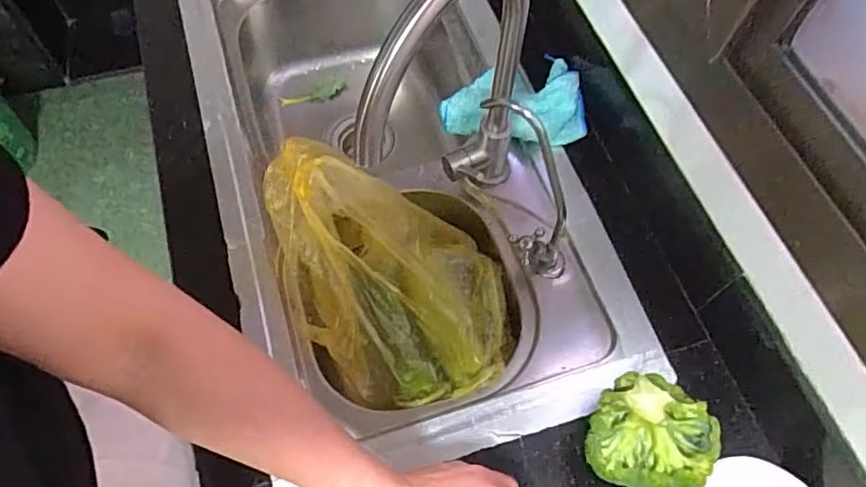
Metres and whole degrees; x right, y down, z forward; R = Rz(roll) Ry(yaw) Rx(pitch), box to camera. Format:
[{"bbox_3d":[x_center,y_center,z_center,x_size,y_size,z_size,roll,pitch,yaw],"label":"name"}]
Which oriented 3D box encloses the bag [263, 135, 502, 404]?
[{"bbox_3d":[-0.053,0.041,0.646,0.276,0.144,0.210,15,63,5],"label":"bag"}]

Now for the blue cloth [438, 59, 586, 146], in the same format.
[{"bbox_3d":[0.100,-0.185,0.783,0.191,0.066,0.119,2,61,14],"label":"blue cloth"}]

